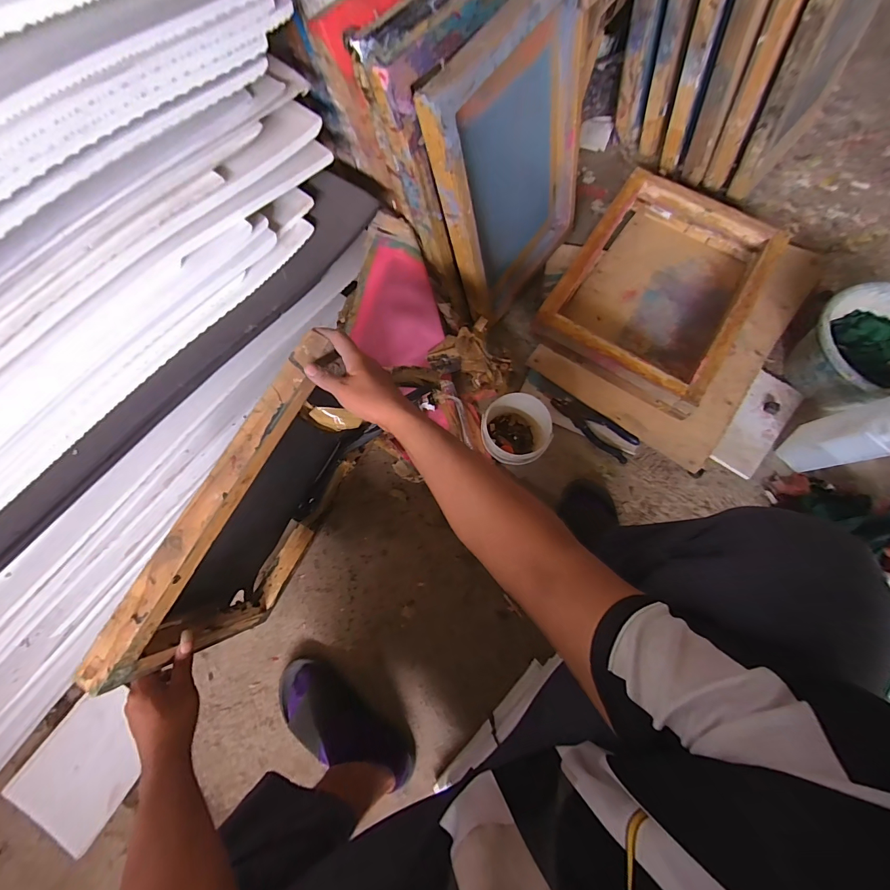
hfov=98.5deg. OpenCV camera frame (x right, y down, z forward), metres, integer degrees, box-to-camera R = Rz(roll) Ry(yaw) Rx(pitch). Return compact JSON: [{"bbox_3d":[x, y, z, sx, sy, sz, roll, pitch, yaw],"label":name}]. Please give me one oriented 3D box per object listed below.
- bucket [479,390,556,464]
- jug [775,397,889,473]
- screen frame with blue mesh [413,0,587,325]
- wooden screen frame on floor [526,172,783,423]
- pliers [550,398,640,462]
[{"bbox_3d":[0.139,-0.023,0.768,0.123,0.113,0.125,0,76,1],"label":"bucket"},{"bbox_3d":[0.704,-0.017,0.672,0.061,0.205,0.095,-12,77,-2],"label":"jug"},{"bbox_3d":[0.125,-0.471,0.695,0.065,0.448,0.328,34,81,23],"label":"screen frame with blue mesh"},{"bbox_3d":[0.464,-0.342,0.840,0.375,0.085,0.451,34,83,12],"label":"wooden screen frame on floor"},{"bbox_3d":[0.314,-0.040,0.820,0.191,0.023,0.057,35,79,8],"label":"pliers"}]

